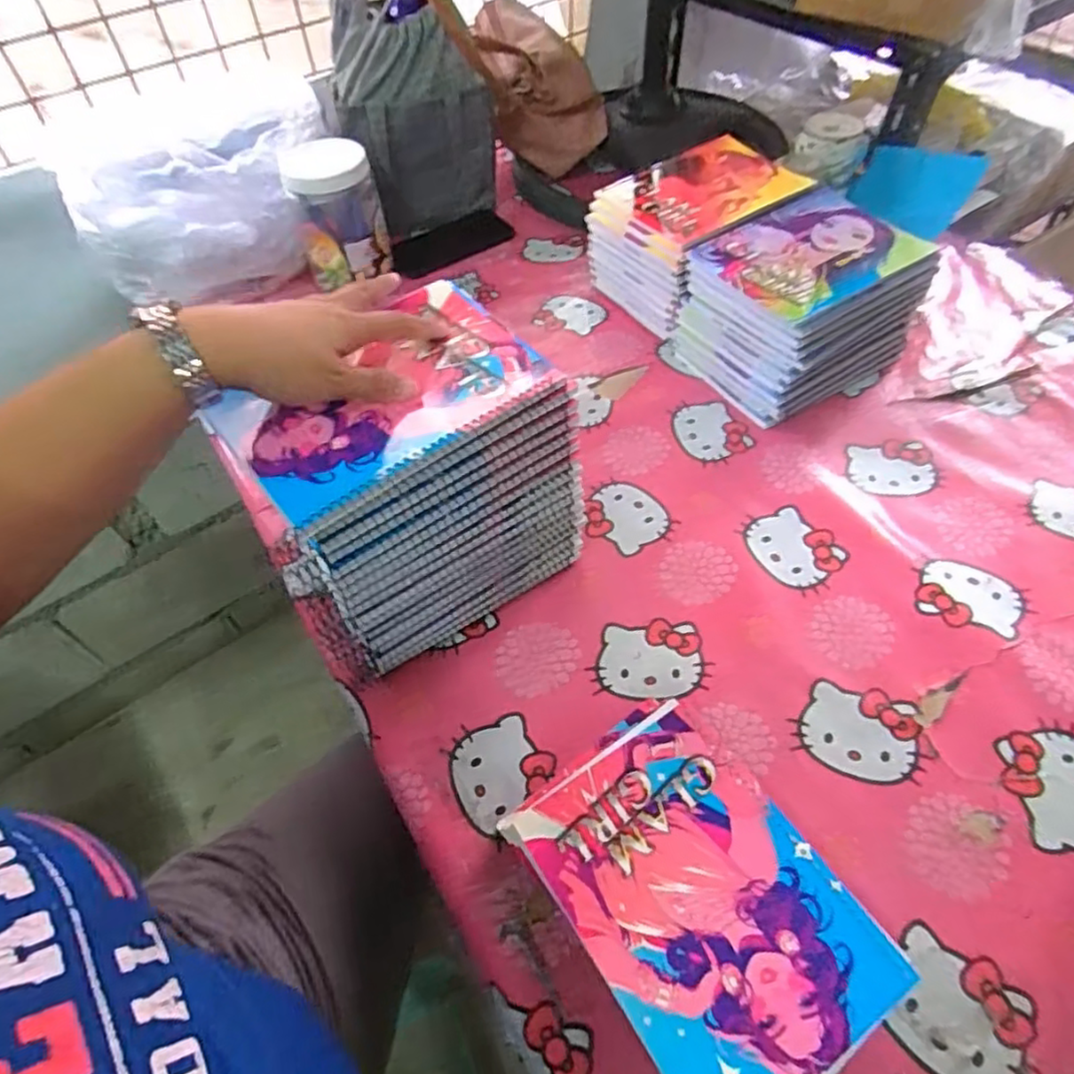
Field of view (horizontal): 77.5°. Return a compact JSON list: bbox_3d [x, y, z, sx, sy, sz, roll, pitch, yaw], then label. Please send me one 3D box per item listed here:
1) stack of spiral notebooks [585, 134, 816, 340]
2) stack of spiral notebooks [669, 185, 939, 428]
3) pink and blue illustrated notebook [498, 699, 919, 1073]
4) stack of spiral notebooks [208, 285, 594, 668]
[{"bbox_3d":[0.184,-0.349,0.782,0.201,0.126,0.154,-33,58,-20],"label":"stack of spiral notebooks"},{"bbox_3d":[0.269,-0.240,0.697,0.196,0.121,0.164,-28,56,-17],"label":"stack of spiral notebooks"},{"bbox_3d":[0.097,0.224,0.416,0.144,0.034,0.221,-30,57,-18],"label":"pink and blue illustrated notebook"},{"bbox_3d":[-0.096,-0.039,0.512,0.205,0.182,0.152,-33,58,-20],"label":"stack of spiral notebooks"}]

